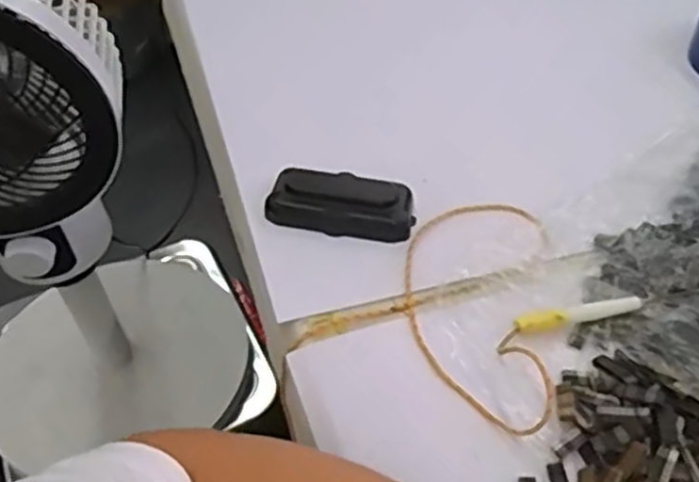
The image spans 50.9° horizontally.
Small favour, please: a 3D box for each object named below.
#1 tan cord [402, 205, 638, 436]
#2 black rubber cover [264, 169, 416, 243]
[{"bbox_3d":[0.102,0.029,0.485,0.138,0.034,0.180,-25,51,-17],"label":"tan cord"},{"bbox_3d":[-0.006,-0.027,0.551,0.106,0.030,0.043,6,48,8],"label":"black rubber cover"}]

